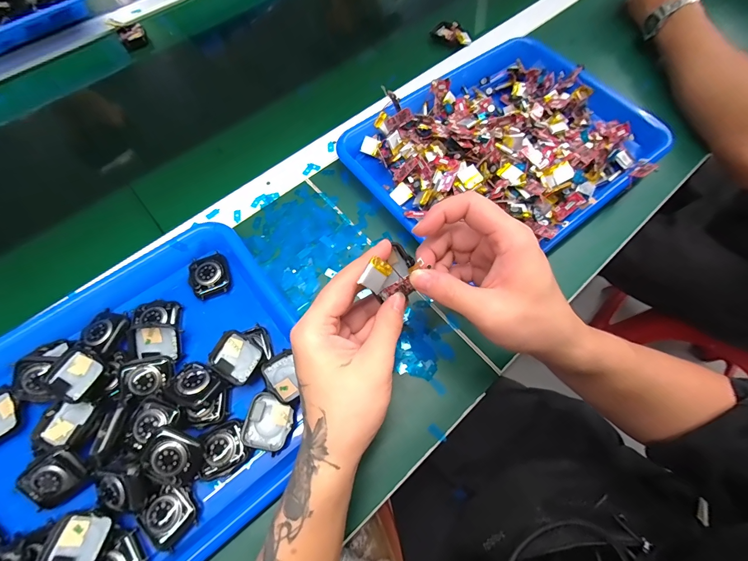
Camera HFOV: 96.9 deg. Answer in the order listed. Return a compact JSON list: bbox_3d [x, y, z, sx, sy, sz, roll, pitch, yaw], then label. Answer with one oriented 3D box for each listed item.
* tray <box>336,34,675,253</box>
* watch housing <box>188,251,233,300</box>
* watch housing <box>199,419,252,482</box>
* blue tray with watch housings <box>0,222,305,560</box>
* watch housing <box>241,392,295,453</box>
[{"bbox_3d":[0.151,-0.168,0.392,0.333,0.053,0.270,-37,72,-14],"label":"tray"},{"bbox_3d":[-0.164,-0.005,0.333,0.038,0.012,0.044,-19,68,-7],"label":"watch housing"},{"bbox_3d":[-0.124,0.138,0.270,0.040,0.009,0.039,-22,69,-8],"label":"watch housing"},{"bbox_3d":[-0.215,0.116,0.276,0.329,0.035,0.260,-37,71,-14],"label":"blue tray with watch housings"},{"bbox_3d":[-0.090,0.121,0.283,0.037,0.014,0.040,17,68,7],"label":"watch housing"}]

